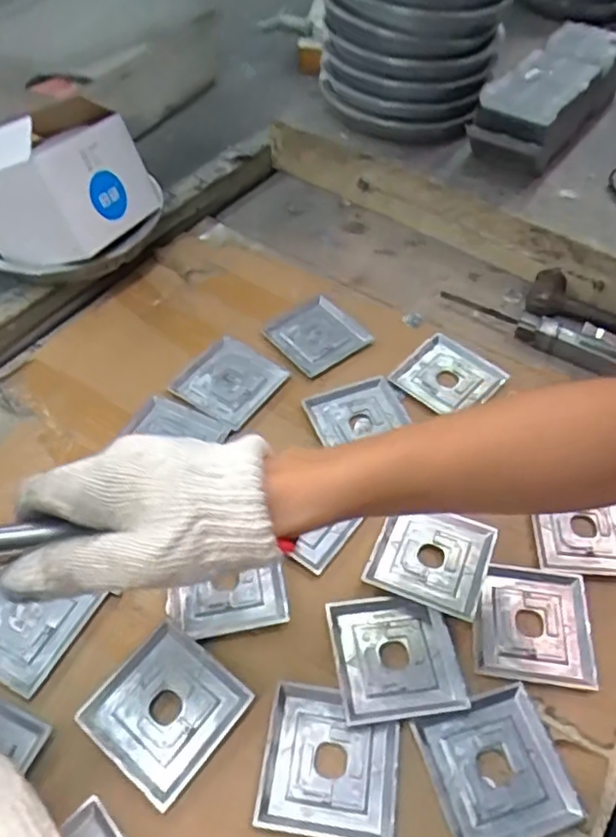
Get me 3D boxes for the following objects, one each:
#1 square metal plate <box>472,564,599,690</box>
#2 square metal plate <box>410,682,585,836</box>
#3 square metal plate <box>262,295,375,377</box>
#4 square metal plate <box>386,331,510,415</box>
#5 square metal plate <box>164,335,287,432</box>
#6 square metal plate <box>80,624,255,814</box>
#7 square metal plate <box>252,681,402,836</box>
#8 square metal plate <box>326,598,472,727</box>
[{"bbox_3d":[0.174,0.156,0.491,0.090,0.007,0.090,6,52,3],"label":"square metal plate"},{"bbox_3d":[0.128,0.238,0.431,0.089,0.011,0.087,-14,54,-12],"label":"square metal plate"},{"bbox_3d":[0.010,-0.092,0.675,0.086,0.010,0.095,-29,59,-22],"label":"square metal plate"},{"bbox_3d":[0.143,-0.044,0.644,0.088,0.011,0.092,-37,62,-26],"label":"square metal plate"},{"bbox_3d":[-0.081,-0.042,0.630,0.095,0.013,0.091,32,58,21],"label":"square metal plate"},{"bbox_3d":[-0.100,0.203,0.446,0.088,0.012,0.090,33,58,22],"label":"square metal plate"},{"bbox_3d":[0.016,0.231,0.428,0.089,0.011,0.087,8,52,4],"label":"square metal plate"},{"bbox_3d":[0.065,0.175,0.470,0.087,0.008,0.087,-6,53,-7],"label":"square metal plate"}]

